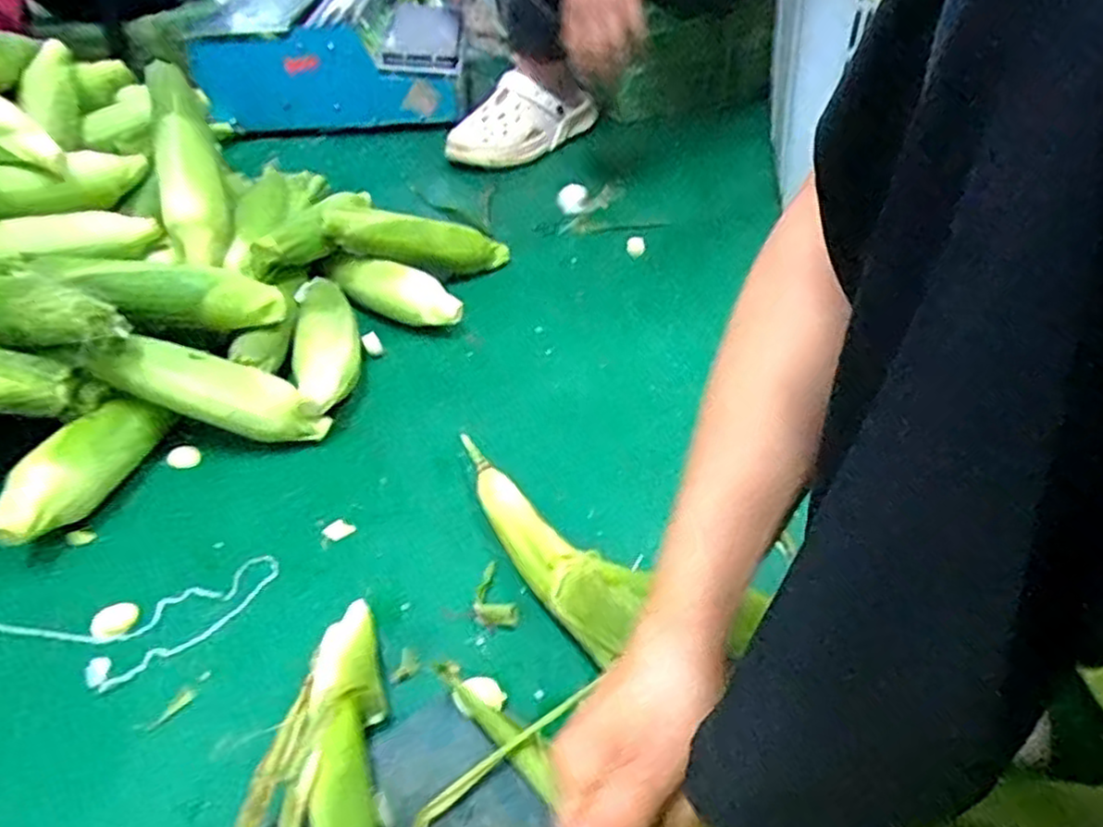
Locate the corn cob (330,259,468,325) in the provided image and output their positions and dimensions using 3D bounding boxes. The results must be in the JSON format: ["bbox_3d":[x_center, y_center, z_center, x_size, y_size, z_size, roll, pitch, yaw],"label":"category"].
[{"bbox_3d":[-0.165,-0.127,0.792,0.145,0.056,0.058,17,44,24],"label":"corn cob"}]

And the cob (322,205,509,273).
[{"bbox_3d":[-0.152,-0.200,0.840,0.222,0.048,0.051,2,33,-33],"label":"cob"}]

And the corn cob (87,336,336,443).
[{"bbox_3d":[-0.286,-0.022,0.625,0.191,0.048,0.048,21,35,-19],"label":"corn cob"}]

